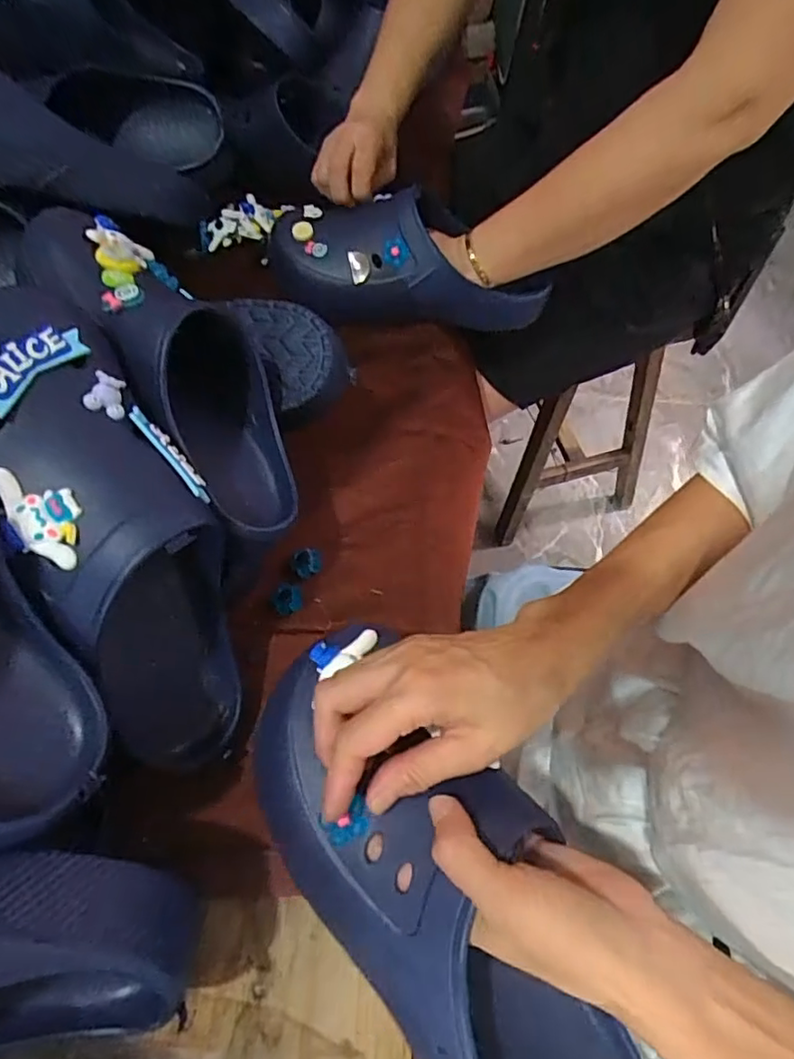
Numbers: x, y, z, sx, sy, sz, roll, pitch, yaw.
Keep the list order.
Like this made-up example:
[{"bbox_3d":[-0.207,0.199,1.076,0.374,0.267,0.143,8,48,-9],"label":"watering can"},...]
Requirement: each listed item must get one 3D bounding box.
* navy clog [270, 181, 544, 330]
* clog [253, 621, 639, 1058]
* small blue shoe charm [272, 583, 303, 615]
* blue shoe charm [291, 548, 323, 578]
[{"bbox_3d":[0.012,-0.269,0.571,0.261,0.102,0.097,-2,62,-3],"label":"navy clog"},{"bbox_3d":[0.024,0.185,0.297,0.114,0.080,0.289,-32,76,-18],"label":"clog"},{"bbox_3d":[-0.085,0.053,0.449,0.022,0.004,0.024,1,61,-1],"label":"small blue shoe charm"},{"bbox_3d":[-0.071,0.026,0.463,0.023,0.005,0.021,1,61,-1],"label":"blue shoe charm"}]

